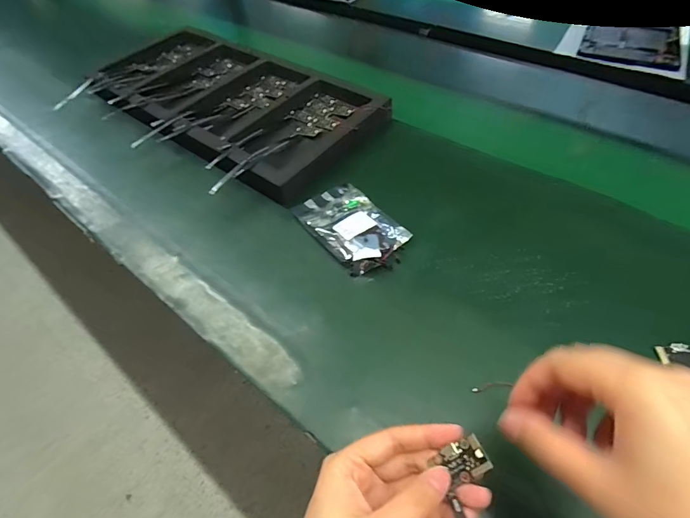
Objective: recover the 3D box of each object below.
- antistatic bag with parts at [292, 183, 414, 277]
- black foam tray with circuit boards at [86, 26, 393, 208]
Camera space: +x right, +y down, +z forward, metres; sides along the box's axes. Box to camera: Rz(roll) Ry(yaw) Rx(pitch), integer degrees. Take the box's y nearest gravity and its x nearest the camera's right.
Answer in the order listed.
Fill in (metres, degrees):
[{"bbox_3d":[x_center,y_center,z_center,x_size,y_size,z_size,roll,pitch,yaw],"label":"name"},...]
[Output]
[{"bbox_3d":[0.009,-0.036,0.423,0.082,0.019,0.129,-32,56,-21],"label":"antistatic bag with parts"},{"bbox_3d":[-0.205,-0.254,0.599,0.548,0.039,0.251,34,60,26],"label":"black foam tray with circuit boards"}]

